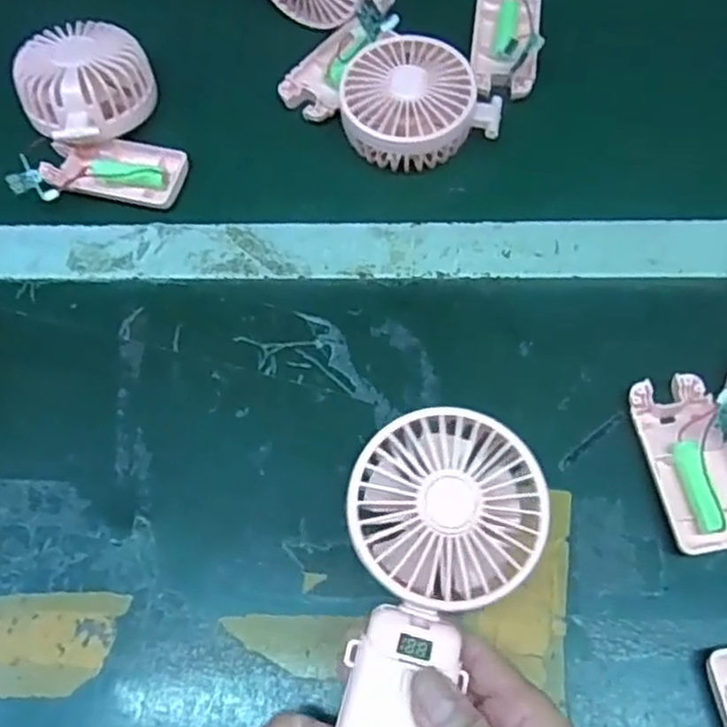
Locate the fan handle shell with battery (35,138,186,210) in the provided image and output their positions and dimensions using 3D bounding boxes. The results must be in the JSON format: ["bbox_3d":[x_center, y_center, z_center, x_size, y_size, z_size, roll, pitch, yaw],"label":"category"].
[{"bbox_3d":[-0.166,-0.129,0.471,0.091,0.018,0.045,9,67,7],"label":"fan handle shell with battery"}]

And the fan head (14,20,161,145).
[{"bbox_3d":[-0.187,-0.188,0.476,0.075,0.046,0.089,37,74,17],"label":"fan head"}]

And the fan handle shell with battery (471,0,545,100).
[{"bbox_3d":[0.101,-0.229,0.496,0.046,0.019,0.093,6,67,6],"label":"fan handle shell with battery"}]

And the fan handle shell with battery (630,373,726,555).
[{"bbox_3d":[0.174,0.051,0.371,0.044,0.019,0.092,-10,66,-1],"label":"fan handle shell with battery"}]

